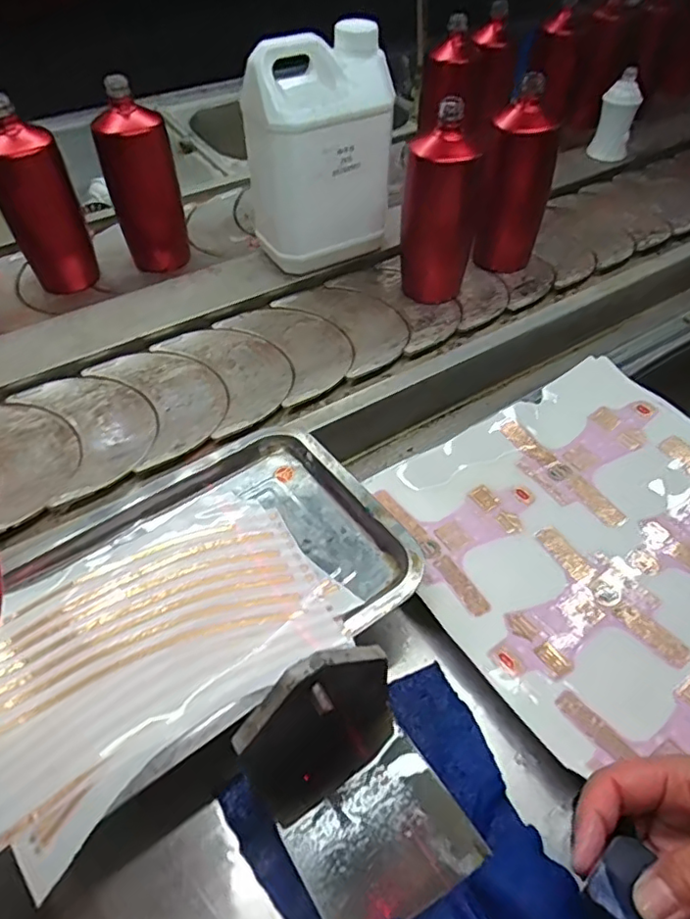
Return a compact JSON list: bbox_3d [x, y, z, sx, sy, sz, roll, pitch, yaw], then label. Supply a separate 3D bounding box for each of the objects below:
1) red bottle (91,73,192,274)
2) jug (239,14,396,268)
[{"bbox_3d":[-0.240,-0.336,0.708,0.063,0.194,0.078,35,57,25],"label":"red bottle"},{"bbox_3d":[-0.027,-0.343,0.664,0.156,0.210,0.092,-32,57,-25],"label":"jug"}]

